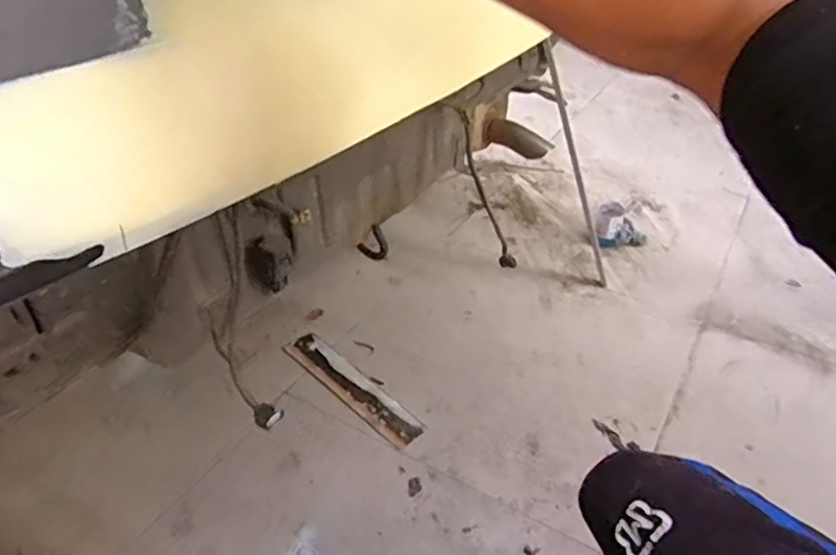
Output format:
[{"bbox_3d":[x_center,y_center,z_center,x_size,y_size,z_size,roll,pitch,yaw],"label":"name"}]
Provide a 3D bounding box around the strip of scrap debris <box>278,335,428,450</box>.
[{"bbox_3d":[-0.119,0.190,1.117,0.067,0.007,0.322,-29,45,-35],"label":"strip of scrap debris"}]

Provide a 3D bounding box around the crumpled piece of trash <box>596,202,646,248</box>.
[{"bbox_3d":[0.474,-0.119,1.484,0.129,0.087,0.082,-10,37,-15],"label":"crumpled piece of trash"}]

